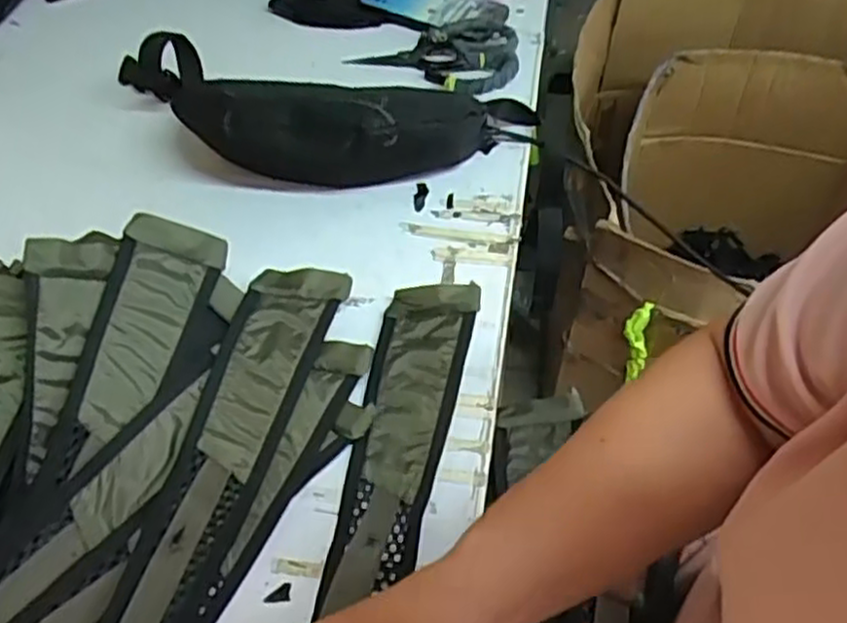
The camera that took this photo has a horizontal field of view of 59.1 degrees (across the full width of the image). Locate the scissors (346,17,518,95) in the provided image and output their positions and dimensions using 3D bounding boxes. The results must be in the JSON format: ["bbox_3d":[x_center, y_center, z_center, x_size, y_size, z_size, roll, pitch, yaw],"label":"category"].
[{"bbox_3d":[0.012,-0.278,0.807,0.176,0.013,0.112,3,53,5],"label":"scissors"}]

